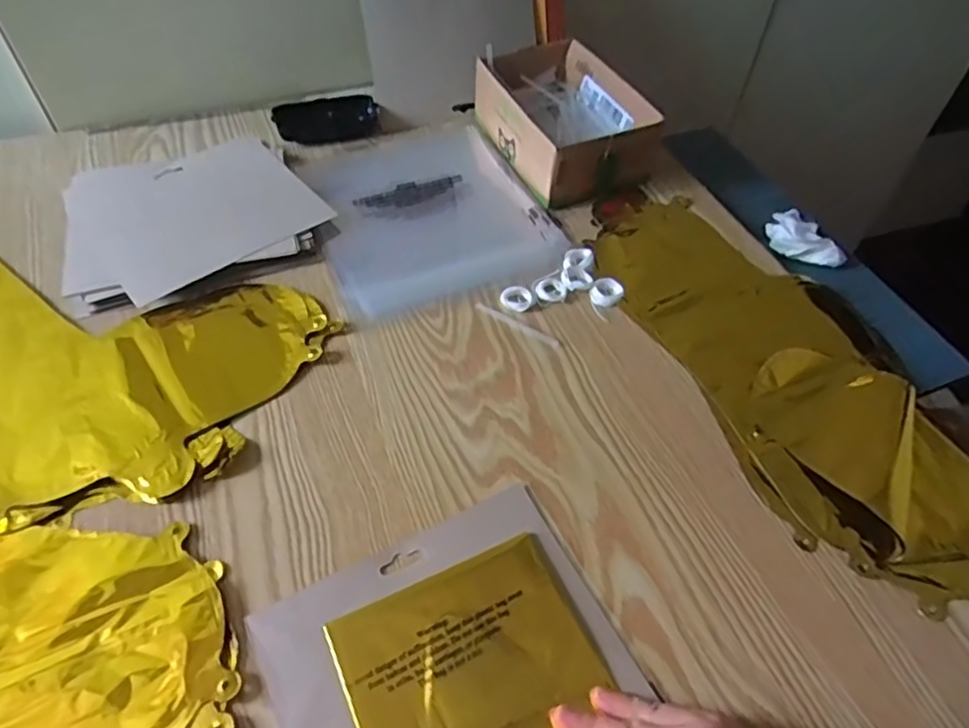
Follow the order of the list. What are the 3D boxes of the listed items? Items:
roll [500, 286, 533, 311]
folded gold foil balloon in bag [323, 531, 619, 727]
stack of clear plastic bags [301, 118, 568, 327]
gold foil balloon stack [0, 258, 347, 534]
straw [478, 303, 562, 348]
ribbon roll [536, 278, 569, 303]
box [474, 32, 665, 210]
[{"bbox_3d":[0.028,-0.056,0.555,0.027,0.007,0.023,15,52,9],"label":"roll"},{"bbox_3d":[-0.005,0.178,0.374,0.139,0.005,0.126,-21,55,-18],"label":"folded gold foil balloon in bag"},{"bbox_3d":[-0.065,-0.165,0.642,0.216,0.007,0.263,-20,55,-18],"label":"stack of clear plastic bags"},{"bbox_3d":[-0.365,-0.026,0.510,0.419,0.016,0.259,22,53,15],"label":"gold foil balloon stack"},{"bbox_3d":[0.028,-0.034,0.541,0.081,0.004,0.009,29,55,19],"label":"straw"},{"bbox_3d":[0.058,-0.065,0.562,0.025,0.004,0.026,1,51,-2],"label":"ribbon roll"},{"bbox_3d":[0.084,-0.266,0.695,0.139,0.064,0.209,-18,54,-17],"label":"box"}]

